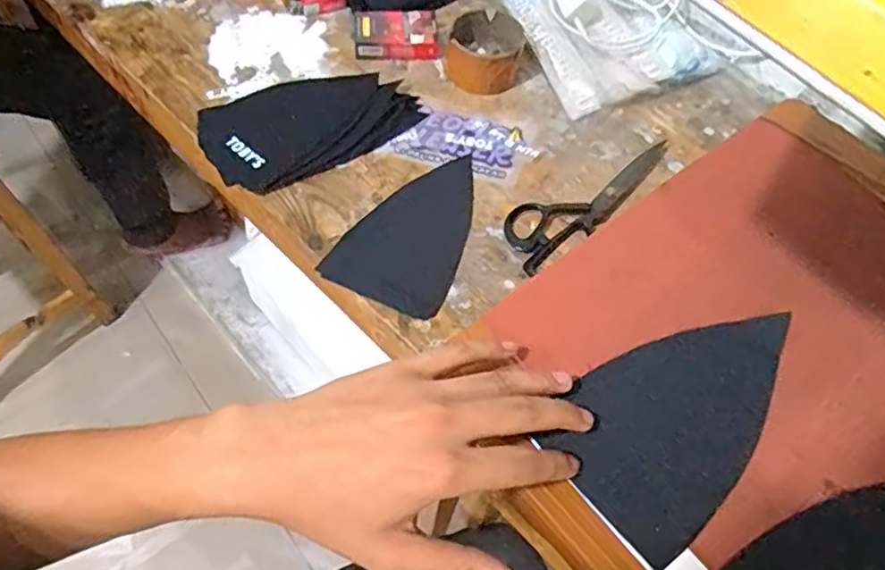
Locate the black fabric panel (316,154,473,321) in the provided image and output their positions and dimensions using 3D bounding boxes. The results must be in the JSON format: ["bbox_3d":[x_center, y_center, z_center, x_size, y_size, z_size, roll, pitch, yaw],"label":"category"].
[{"bbox_3d":[-0.021,-0.056,0.612,0.106,0.007,0.180,25,60,13],"label":"black fabric panel"}]

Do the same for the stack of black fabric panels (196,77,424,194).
[{"bbox_3d":[-0.137,-0.168,0.668,0.206,0.018,0.128,-29,64,-20],"label":"stack of black fabric panels"}]

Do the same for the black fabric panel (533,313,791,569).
[{"bbox_3d":[0.141,0.070,0.379,0.163,0.010,0.092,-38,67,-18],"label":"black fabric panel"}]

